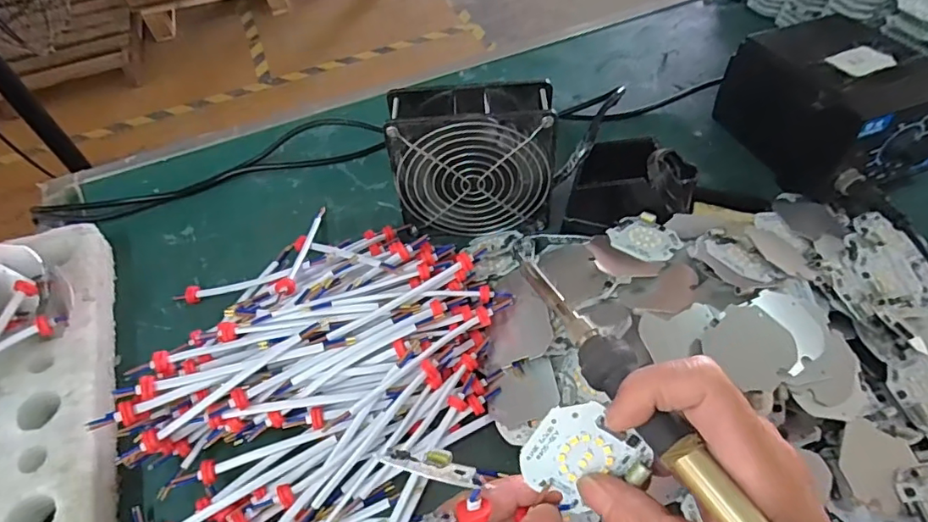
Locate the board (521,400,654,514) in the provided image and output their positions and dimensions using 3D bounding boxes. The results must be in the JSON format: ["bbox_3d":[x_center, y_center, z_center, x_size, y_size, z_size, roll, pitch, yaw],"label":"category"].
[{"bbox_3d":[0.048,0.082,0.216,0.042,0.007,0.044,38,100,-5],"label":"board"}]

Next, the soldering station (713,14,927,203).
[{"bbox_3d":[0.313,-0.133,0.445,0.111,0.086,0.145,-17,54,-8],"label":"soldering station"}]

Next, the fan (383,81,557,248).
[{"bbox_3d":[0.008,-0.073,0.405,0.120,0.116,0.046,-1,52,0],"label":"fan"}]

